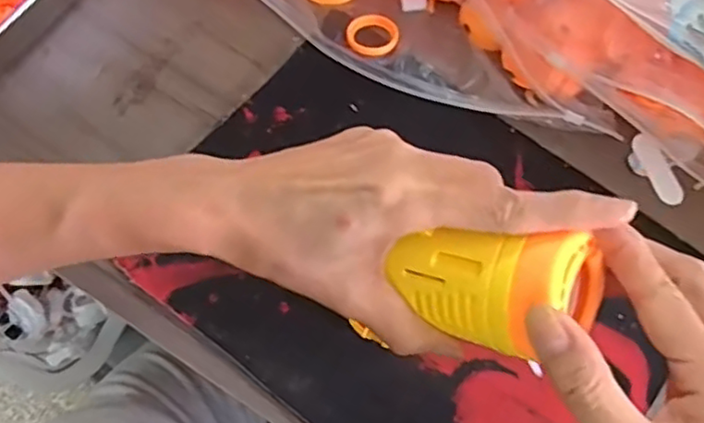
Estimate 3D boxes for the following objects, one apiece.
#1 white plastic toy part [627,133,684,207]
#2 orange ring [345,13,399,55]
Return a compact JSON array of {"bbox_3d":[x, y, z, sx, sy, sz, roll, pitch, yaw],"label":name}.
[{"bbox_3d":[0.204,-0.028,0.437,0.025,0.004,0.052,-20,73,-8],"label":"white plastic toy part"},{"bbox_3d":[0.014,-0.125,0.457,0.036,0.004,0.035,1,71,-2],"label":"orange ring"}]

